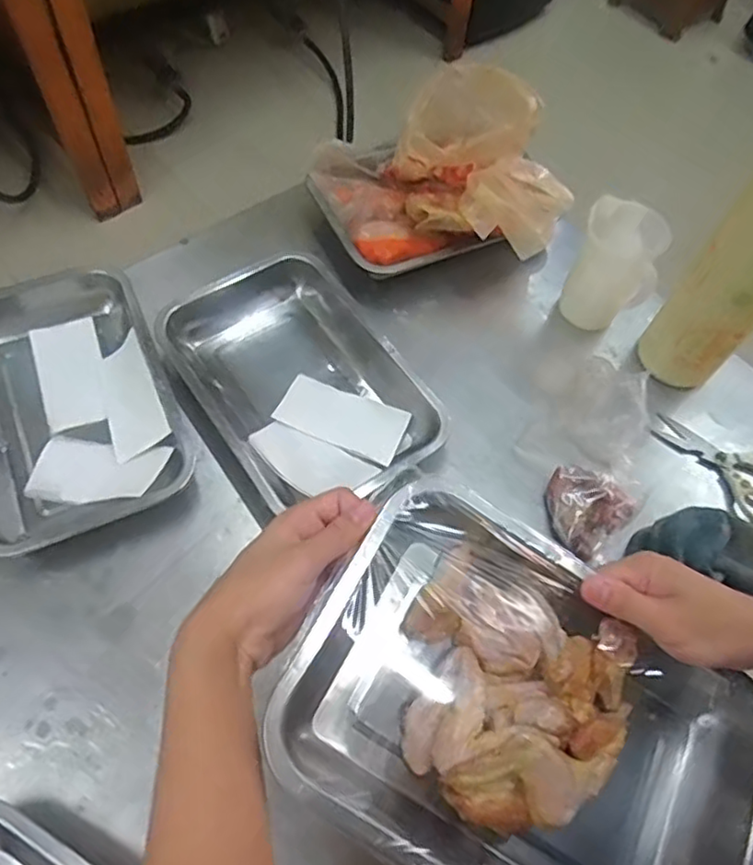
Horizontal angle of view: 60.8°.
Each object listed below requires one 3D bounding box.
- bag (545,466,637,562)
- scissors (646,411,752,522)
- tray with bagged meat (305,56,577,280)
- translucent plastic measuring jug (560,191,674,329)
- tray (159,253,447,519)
[{"bbox_3d":[0.211,0.079,0.669,0.089,0.040,0.084,-36,69,-22],"label":"bag"},{"bbox_3d":[0.402,0.039,0.718,0.190,0.016,0.106,35,64,15],"label":"scissors"},{"bbox_3d":[0.075,-0.323,0.763,0.285,0.164,0.231,-11,62,-11],"label":"tray with bagged meat"},{"bbox_3d":[0.280,-0.190,0.775,0.090,0.135,0.095,20,61,7],"label":"translucent plastic measuring jug"},{"bbox_3d":[-0.092,-0.063,0.719,0.216,0.055,0.330,-32,68,-21],"label":"tray"}]

